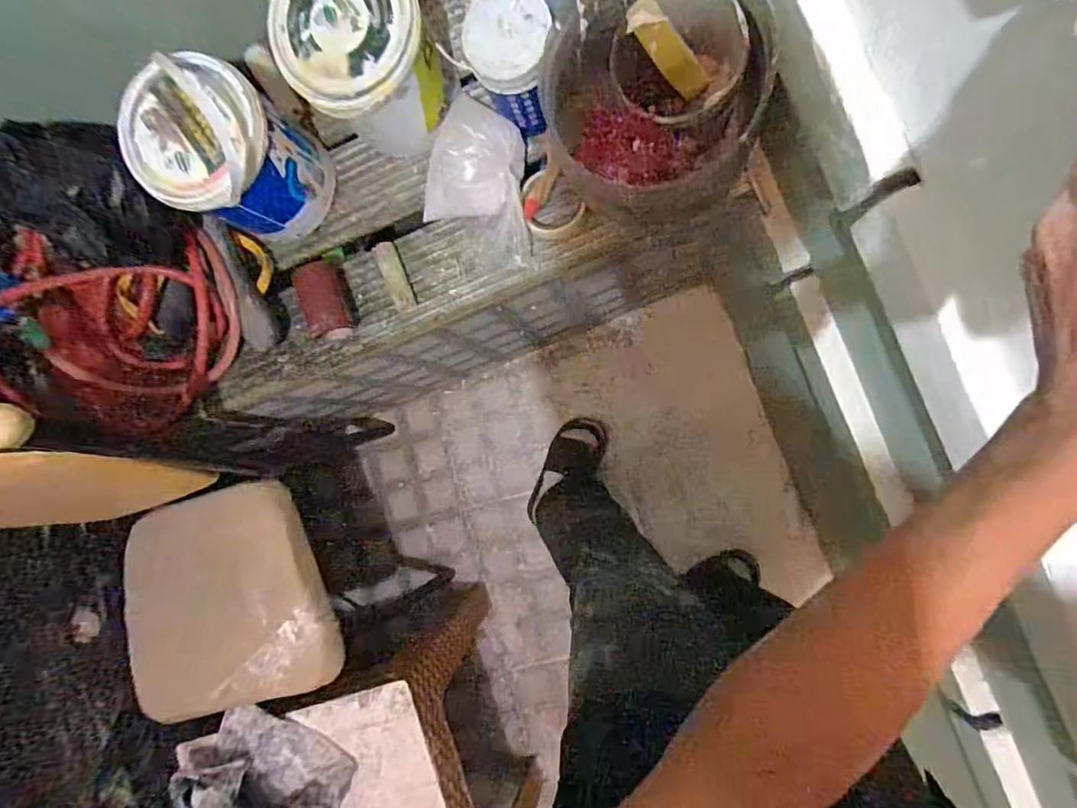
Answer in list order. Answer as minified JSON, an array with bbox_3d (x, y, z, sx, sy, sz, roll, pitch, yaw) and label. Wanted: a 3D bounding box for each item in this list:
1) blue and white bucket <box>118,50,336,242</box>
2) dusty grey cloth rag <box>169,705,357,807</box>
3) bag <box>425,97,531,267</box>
[{"bbox_3d":[-0.391,-0.314,0.736,0.150,0.235,0.157,0,88,10],"label":"blue and white bucket"},{"bbox_3d":[-0.444,0.595,0.853,0.278,0.127,0.218,-21,85,8],"label":"dusty grey cloth rag"},{"bbox_3d":[-0.072,-0.302,0.739,0.172,0.108,0.193,21,91,10],"label":"bag"}]

